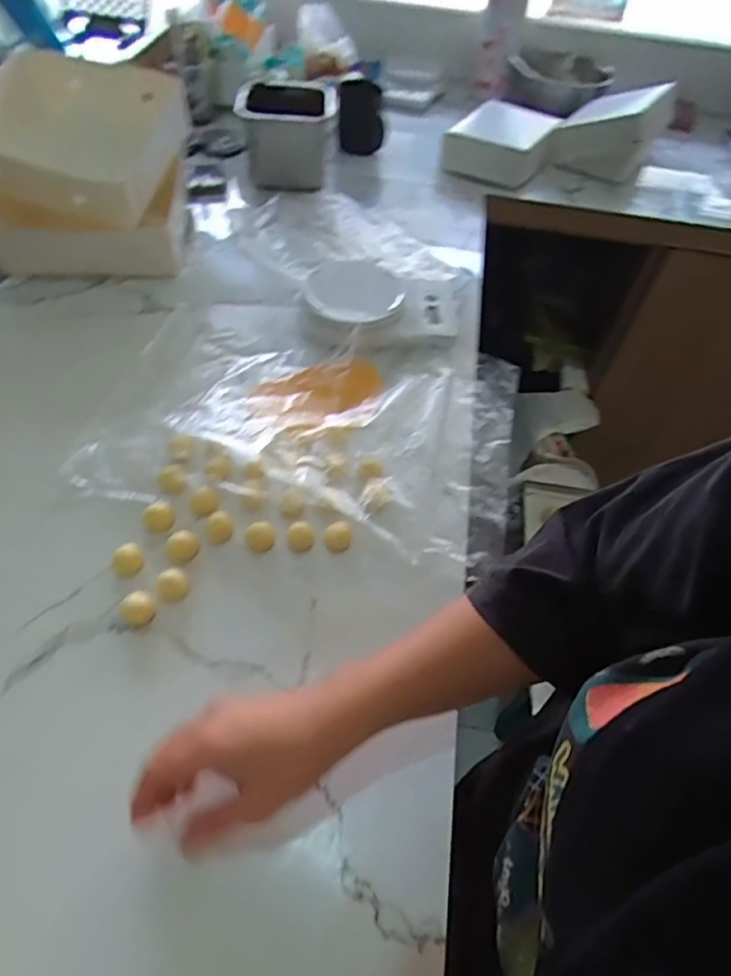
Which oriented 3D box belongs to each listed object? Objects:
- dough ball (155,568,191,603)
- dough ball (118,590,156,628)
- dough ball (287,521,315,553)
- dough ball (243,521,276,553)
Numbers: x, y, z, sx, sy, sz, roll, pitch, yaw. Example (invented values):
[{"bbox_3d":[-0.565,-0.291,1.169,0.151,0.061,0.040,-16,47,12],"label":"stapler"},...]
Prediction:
[{"bbox_3d":[-0.160,0.081,0.479,0.026,0.016,0.022,-21,58,-21],"label":"dough ball"},{"bbox_3d":[-0.183,0.100,0.466,0.025,0.020,0.025,3,53,-4],"label":"dough ball"},{"bbox_3d":[-0.058,0.043,0.513,0.024,0.019,0.019,0,53,-6],"label":"dough ball"},{"bbox_3d":[-0.094,0.044,0.518,0.027,0.018,0.022,-4,53,-9],"label":"dough ball"}]

